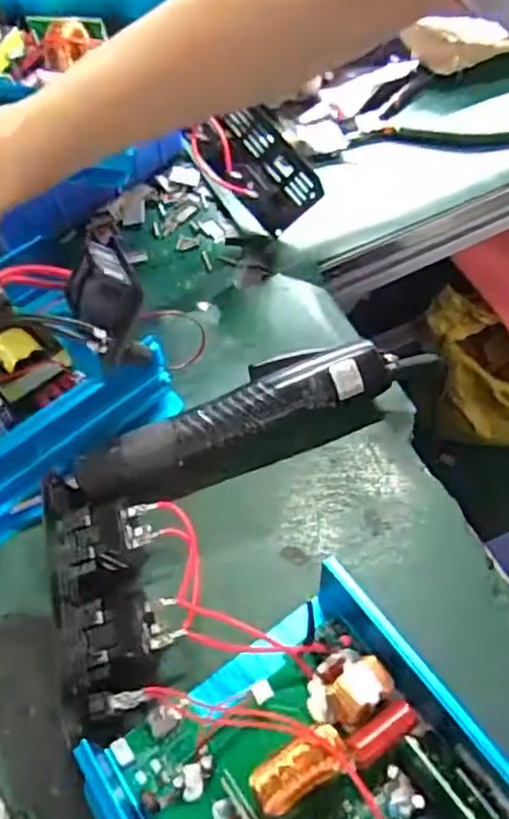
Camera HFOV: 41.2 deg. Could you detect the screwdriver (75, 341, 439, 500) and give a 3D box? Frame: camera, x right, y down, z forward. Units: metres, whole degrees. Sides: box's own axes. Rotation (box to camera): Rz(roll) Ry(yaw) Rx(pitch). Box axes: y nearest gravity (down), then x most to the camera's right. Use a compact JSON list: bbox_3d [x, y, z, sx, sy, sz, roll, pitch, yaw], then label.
[{"bbox_3d":[0.000,0.001,0.421,0.221,0.044,0.039,-22,56,-8],"label":"screwdriver"}]

